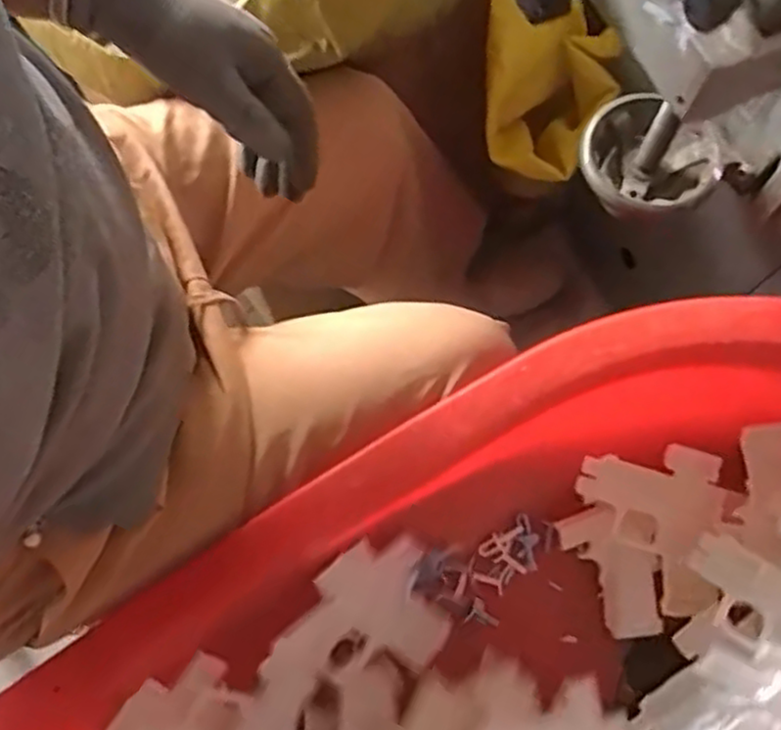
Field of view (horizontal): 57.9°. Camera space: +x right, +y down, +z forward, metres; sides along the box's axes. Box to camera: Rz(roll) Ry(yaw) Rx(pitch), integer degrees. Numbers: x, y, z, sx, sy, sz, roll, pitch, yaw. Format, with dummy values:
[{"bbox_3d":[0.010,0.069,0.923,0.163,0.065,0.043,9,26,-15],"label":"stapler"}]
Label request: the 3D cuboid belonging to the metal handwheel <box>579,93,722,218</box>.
[{"bbox_3d":[0.214,-0.172,0.591,0.104,0.031,0.106,-1,70,2],"label":"metal handwheel"}]

